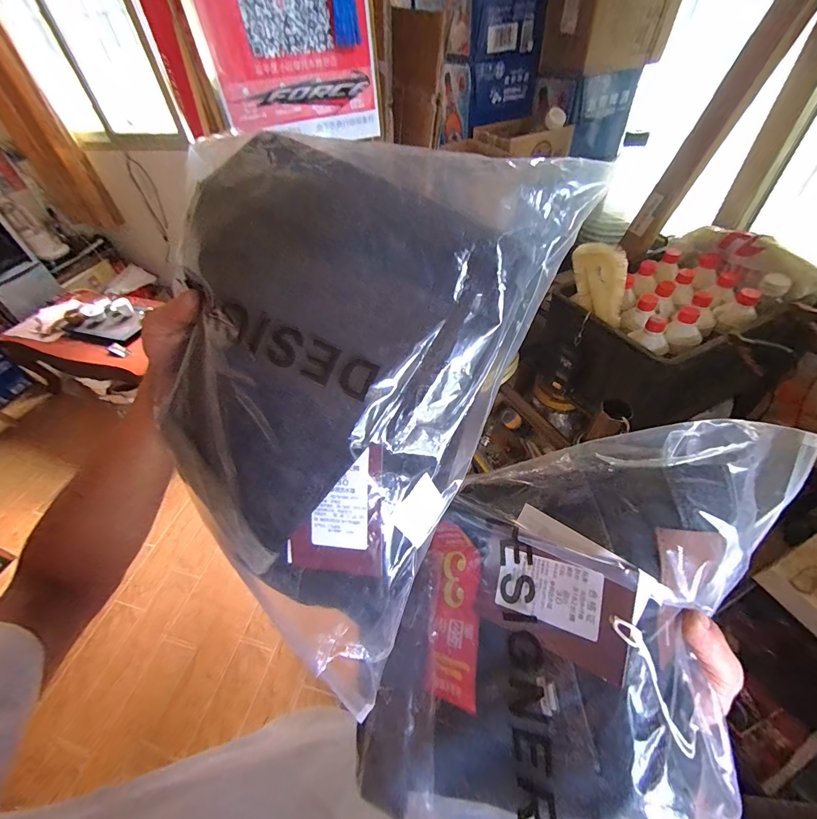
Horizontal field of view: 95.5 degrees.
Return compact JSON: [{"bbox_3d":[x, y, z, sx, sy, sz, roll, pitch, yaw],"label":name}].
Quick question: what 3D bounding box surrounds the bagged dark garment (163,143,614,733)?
[{"bbox_3d":[-0.064,-0.008,0.256,0.232,0.373,0.040,23,7,1],"label":"bagged dark garment"}]

